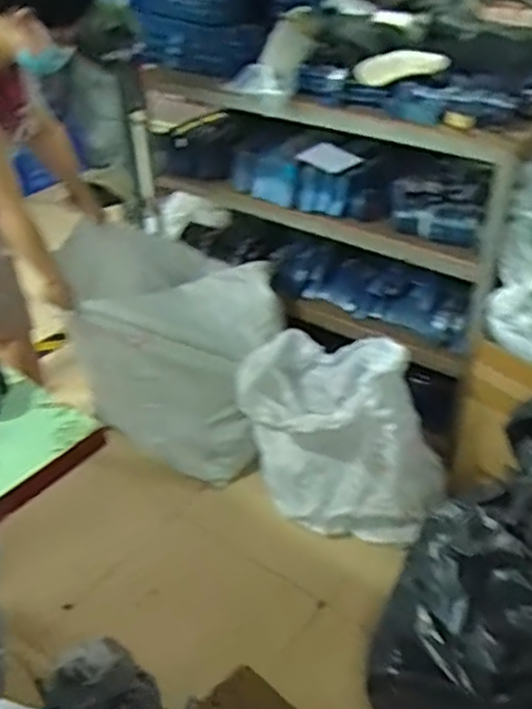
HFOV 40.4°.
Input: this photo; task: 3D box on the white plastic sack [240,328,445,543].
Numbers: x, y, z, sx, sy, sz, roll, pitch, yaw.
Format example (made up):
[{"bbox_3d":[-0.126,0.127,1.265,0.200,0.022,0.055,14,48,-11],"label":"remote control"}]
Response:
[{"bbox_3d":[0.176,0.193,1.904,0.259,0.570,0.555,-33,48,-32],"label":"white plastic sack"}]

